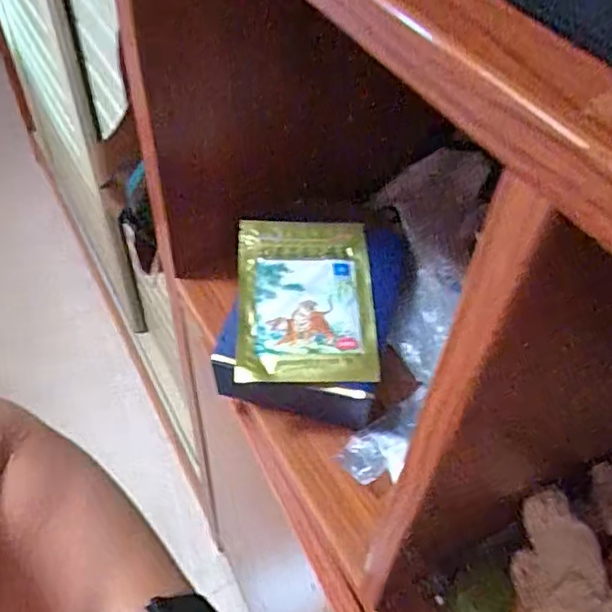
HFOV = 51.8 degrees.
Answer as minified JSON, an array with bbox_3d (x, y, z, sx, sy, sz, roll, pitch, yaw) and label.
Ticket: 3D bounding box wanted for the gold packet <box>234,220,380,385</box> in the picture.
[{"bbox_3d":[0.000,-0.007,0.546,0.115,0.010,0.163,0,58,-3],"label":"gold packet"}]

